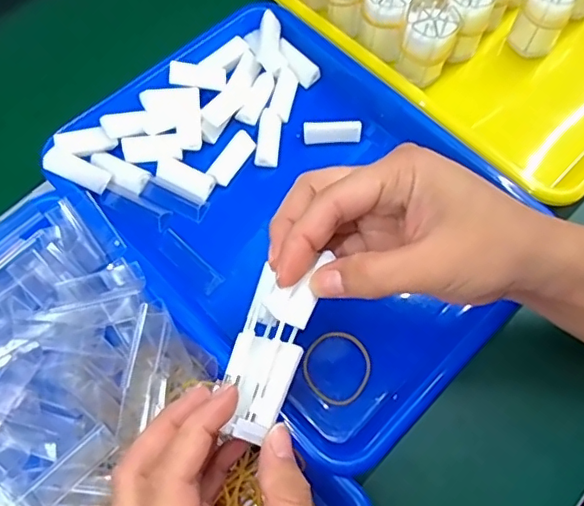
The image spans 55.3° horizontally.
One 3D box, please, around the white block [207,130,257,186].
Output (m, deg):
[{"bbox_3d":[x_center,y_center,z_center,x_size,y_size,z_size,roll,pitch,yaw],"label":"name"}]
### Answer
[{"bbox_3d":[-0.047,-0.076,0.444,0.017,0.011,0.046,32,69,14],"label":"white block"}]

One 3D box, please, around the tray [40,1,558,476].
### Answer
[{"bbox_3d":[0.004,-0.038,0.424,0.249,0.040,0.328,-42,72,-17],"label":"tray"}]

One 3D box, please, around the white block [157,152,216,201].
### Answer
[{"bbox_3d":[-0.083,-0.060,0.431,0.048,0.008,0.018,28,68,12],"label":"white block"}]

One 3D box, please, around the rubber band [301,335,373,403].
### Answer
[{"bbox_3d":[0.031,0.078,0.382,0.047,0.004,0.047,0,65,0],"label":"rubber band"}]

